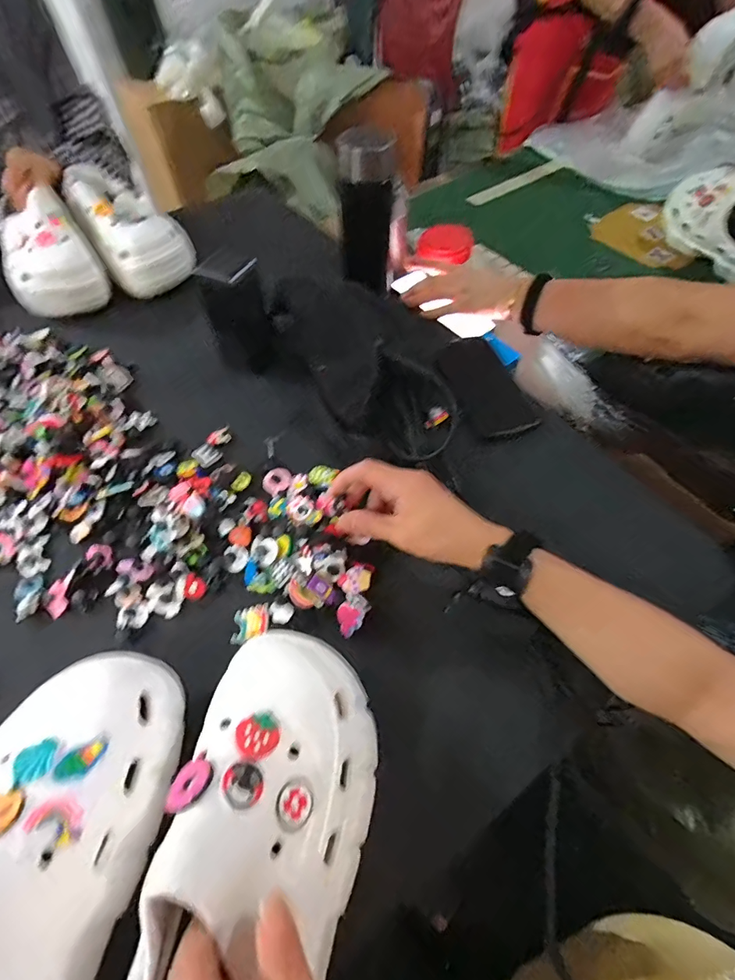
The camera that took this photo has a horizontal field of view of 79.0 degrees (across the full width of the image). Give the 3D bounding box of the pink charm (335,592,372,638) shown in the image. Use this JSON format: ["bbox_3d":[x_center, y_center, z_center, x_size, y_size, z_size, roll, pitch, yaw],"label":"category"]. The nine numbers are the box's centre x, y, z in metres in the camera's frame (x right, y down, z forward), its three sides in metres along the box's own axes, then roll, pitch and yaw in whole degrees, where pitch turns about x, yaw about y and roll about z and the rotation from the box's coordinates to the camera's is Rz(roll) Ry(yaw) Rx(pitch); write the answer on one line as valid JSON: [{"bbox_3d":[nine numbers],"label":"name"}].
[{"bbox_3d":[-0.013,0.107,0.388,0.025,0.015,0.034,31,62,19],"label":"pink charm"}]

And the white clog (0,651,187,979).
[{"bbox_3d":[-0.195,0.228,0.250,0.108,0.104,0.263,7,57,5],"label":"white clog"}]

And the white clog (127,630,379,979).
[{"bbox_3d":[-0.056,0.208,0.239,0.102,0.092,0.260,6,54,5],"label":"white clog"}]

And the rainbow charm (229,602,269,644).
[{"bbox_3d":[-0.104,0.117,0.392,0.036,0.005,0.028,-15,58,-10],"label":"rainbow charm"}]

